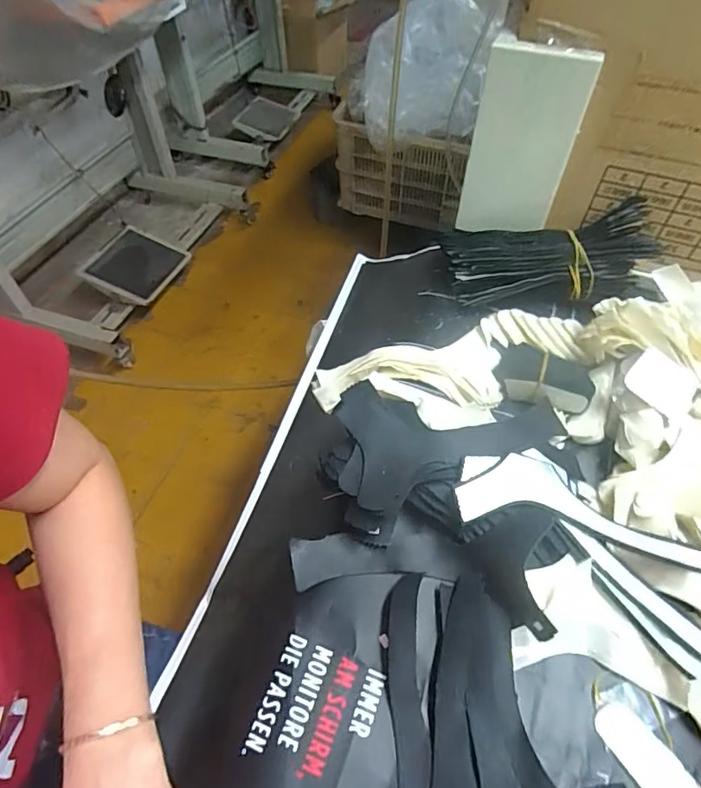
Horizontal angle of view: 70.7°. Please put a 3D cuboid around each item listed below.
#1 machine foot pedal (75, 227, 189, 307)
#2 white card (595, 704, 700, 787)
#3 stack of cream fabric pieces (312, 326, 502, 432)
[{"bbox_3d":[-0.668,-0.398,1.521,0.243,0.043,0.254,27,61,1],"label":"machine foot pedal"},{"bbox_3d":[0.179,0.222,0.295,0.028,0.006,0.067,-30,59,-20],"label":"white card"},{"bbox_3d":[0.059,0.001,0.462,0.181,0.053,0.120,-6,54,-5],"label":"stack of cream fabric pieces"}]

